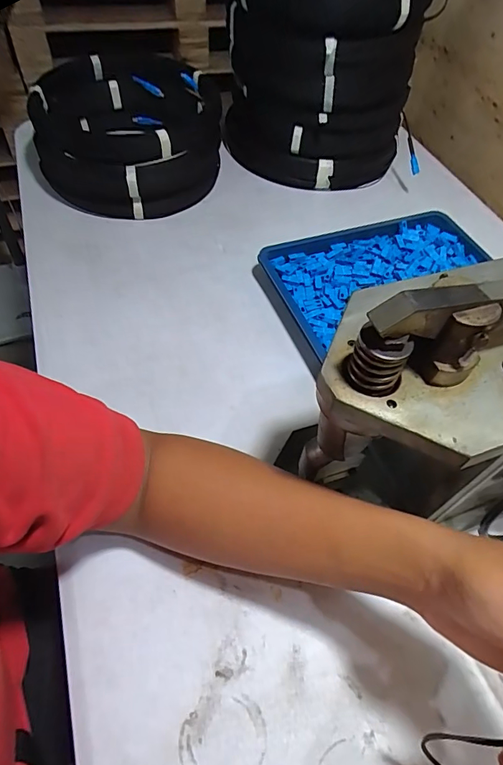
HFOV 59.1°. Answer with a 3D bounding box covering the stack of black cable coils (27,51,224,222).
[{"bbox_3d":[-0.195,-0.402,0.715,0.270,0.121,0.305,-4,55,-8],"label":"stack of black cable coils"}]

